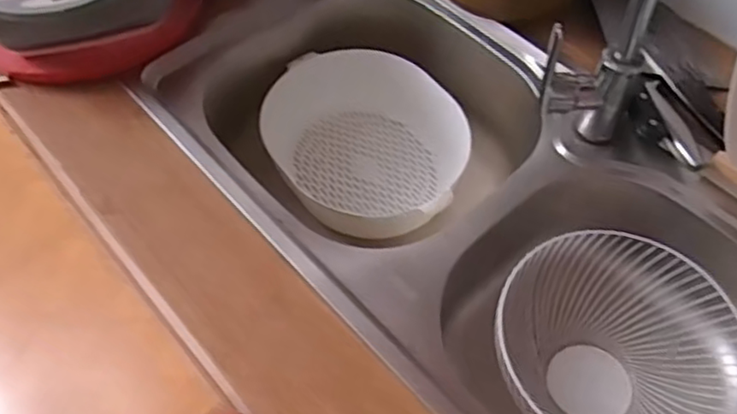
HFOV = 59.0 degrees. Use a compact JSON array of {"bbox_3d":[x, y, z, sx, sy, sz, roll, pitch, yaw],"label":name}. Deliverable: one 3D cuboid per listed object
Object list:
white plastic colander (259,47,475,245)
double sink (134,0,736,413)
[{"bbox_3d":[0.000,-0.089,0.903,0.230,0.099,0.265,-23,60,-14],"label":"white plastic colander"},{"bbox_3d":[0.121,0.026,0.770,0.396,0.190,0.780,-37,64,-22],"label":"double sink"}]

